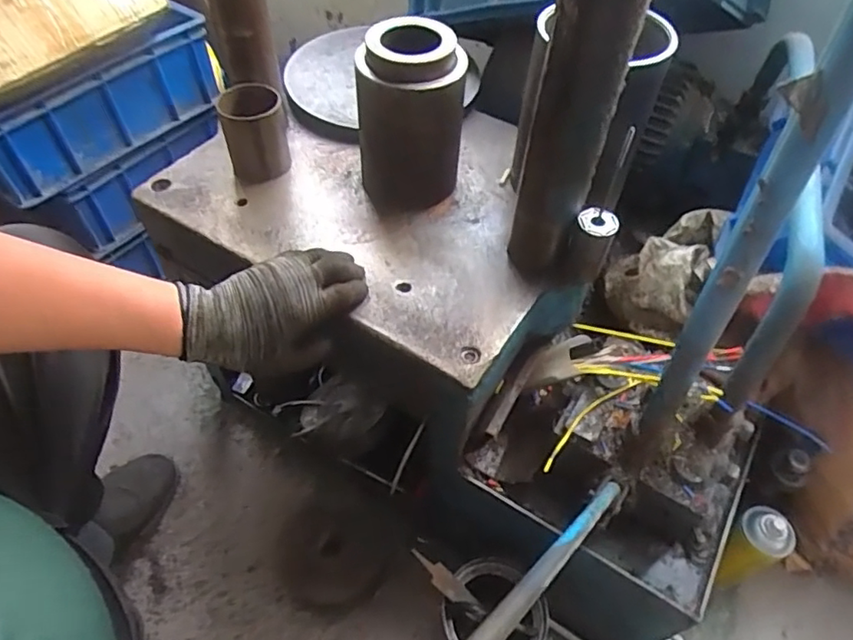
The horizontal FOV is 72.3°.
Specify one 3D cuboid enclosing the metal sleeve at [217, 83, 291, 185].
[{"bbox_3d":[-0.201,-0.221,0.690,0.072,0.089,0.065,-12,53,-11],"label":"metal sleeve"}]

